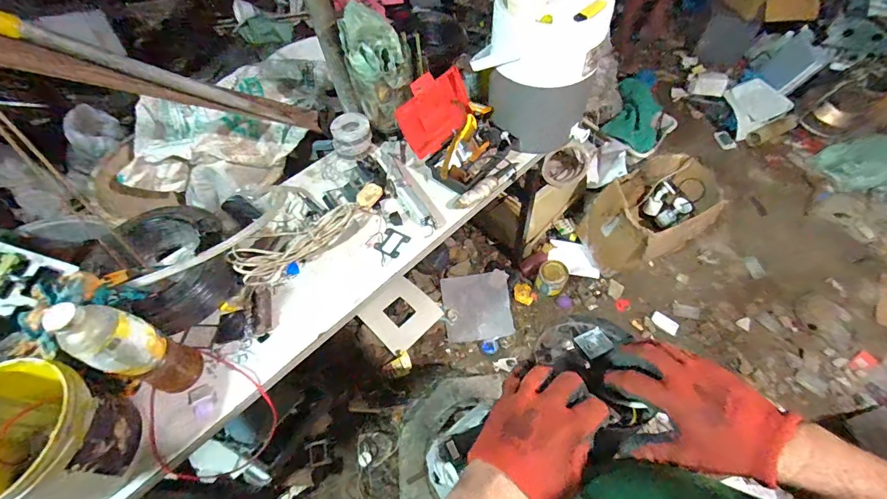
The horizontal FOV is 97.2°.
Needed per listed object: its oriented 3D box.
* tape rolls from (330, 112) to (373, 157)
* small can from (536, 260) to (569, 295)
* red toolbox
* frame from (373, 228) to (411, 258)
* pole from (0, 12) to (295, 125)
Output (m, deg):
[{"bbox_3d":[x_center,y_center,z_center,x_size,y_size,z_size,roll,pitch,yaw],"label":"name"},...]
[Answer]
[{"bbox_3d":[-0.228,-0.285,0.968,0.097,0.058,0.098,-2,57,3],"label":"tape rolls"},{"bbox_3d":[0.400,0.107,1.454,0.097,0.130,0.102,-2,57,3],"label":"small can"},{"bbox_3d":[0.033,-0.283,0.899,0.203,0.125,0.220,-41,63,-20],"label":"red toolbox"},{"bbox_3d":[-0.112,-0.015,0.851,0.064,0.004,0.059,25,63,19],"label":"frame"},{"bbox_3d":[-0.489,-0.294,0.660,0.023,0.517,0.028,-45,65,25],"label":"pole"}]

